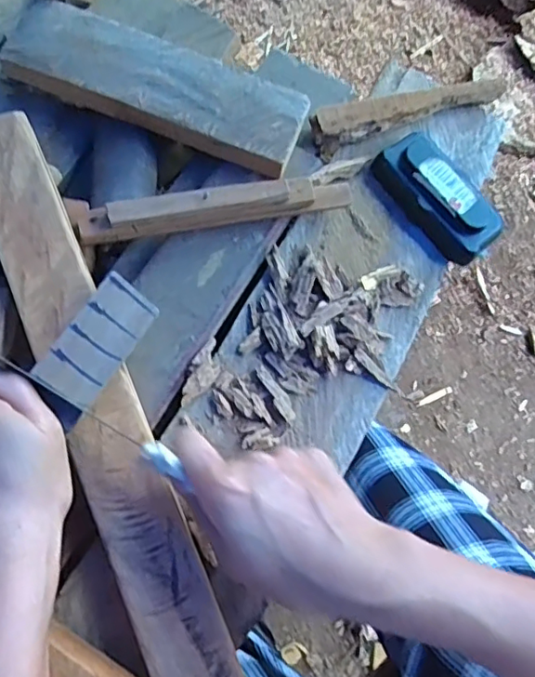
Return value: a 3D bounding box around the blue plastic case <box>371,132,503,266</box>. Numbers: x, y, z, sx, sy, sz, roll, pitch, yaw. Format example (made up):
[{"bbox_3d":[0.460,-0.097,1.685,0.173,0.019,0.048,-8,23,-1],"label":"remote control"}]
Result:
[{"bbox_3d":[0.131,-0.110,0.423,0.050,0.029,0.102,-37,77,-9],"label":"blue plastic case"}]

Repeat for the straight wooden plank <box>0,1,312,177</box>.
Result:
[{"bbox_3d":[-0.081,-0.189,0.419,0.219,0.028,0.072,21,76,6],"label":"straight wooden plank"}]

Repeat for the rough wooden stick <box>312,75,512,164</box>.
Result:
[{"bbox_3d":[0.109,-0.180,0.442,0.149,0.025,0.027,-19,75,-5],"label":"rough wooden stick"}]

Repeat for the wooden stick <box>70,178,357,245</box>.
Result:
[{"bbox_3d":[-0.035,-0.093,0.392,0.191,0.029,0.019,-10,74,-2],"label":"wooden stick"}]

